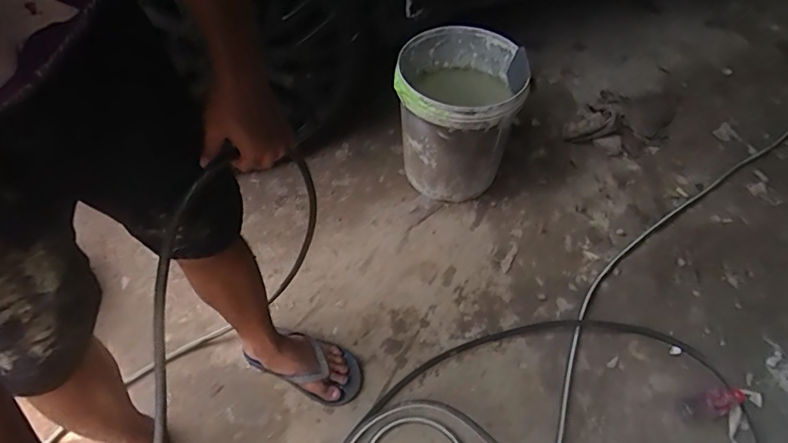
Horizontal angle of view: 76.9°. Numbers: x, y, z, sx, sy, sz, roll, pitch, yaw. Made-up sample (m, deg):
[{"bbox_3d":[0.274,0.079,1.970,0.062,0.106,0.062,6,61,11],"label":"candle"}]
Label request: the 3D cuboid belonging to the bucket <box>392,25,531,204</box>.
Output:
[{"bbox_3d":[0.170,-0.271,1.349,0.320,0.364,0.314,1,54,2],"label":"bucket"}]

